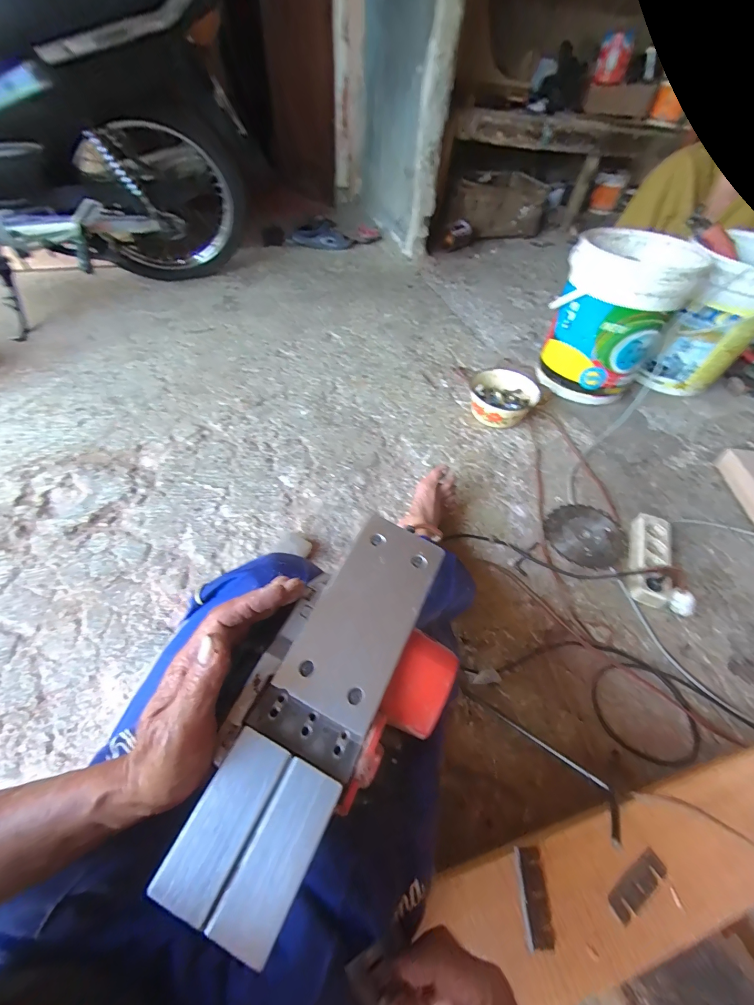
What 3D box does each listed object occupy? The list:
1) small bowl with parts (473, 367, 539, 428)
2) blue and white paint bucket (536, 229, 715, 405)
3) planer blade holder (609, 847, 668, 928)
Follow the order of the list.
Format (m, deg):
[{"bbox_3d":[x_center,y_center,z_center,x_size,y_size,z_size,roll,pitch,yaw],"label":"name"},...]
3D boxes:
[{"bbox_3d":[0.348,-0.289,1.047,0.180,0.078,0.184,1,52,-1],"label":"small bowl with parts"},{"bbox_3d":[0.663,-0.523,1.075,0.293,0.356,0.314,28,57,18],"label":"blue and white paint bucket"},{"bbox_3d":[0.302,0.442,0.431,0.081,0.009,0.027,-27,58,-21],"label":"planer blade holder"}]

